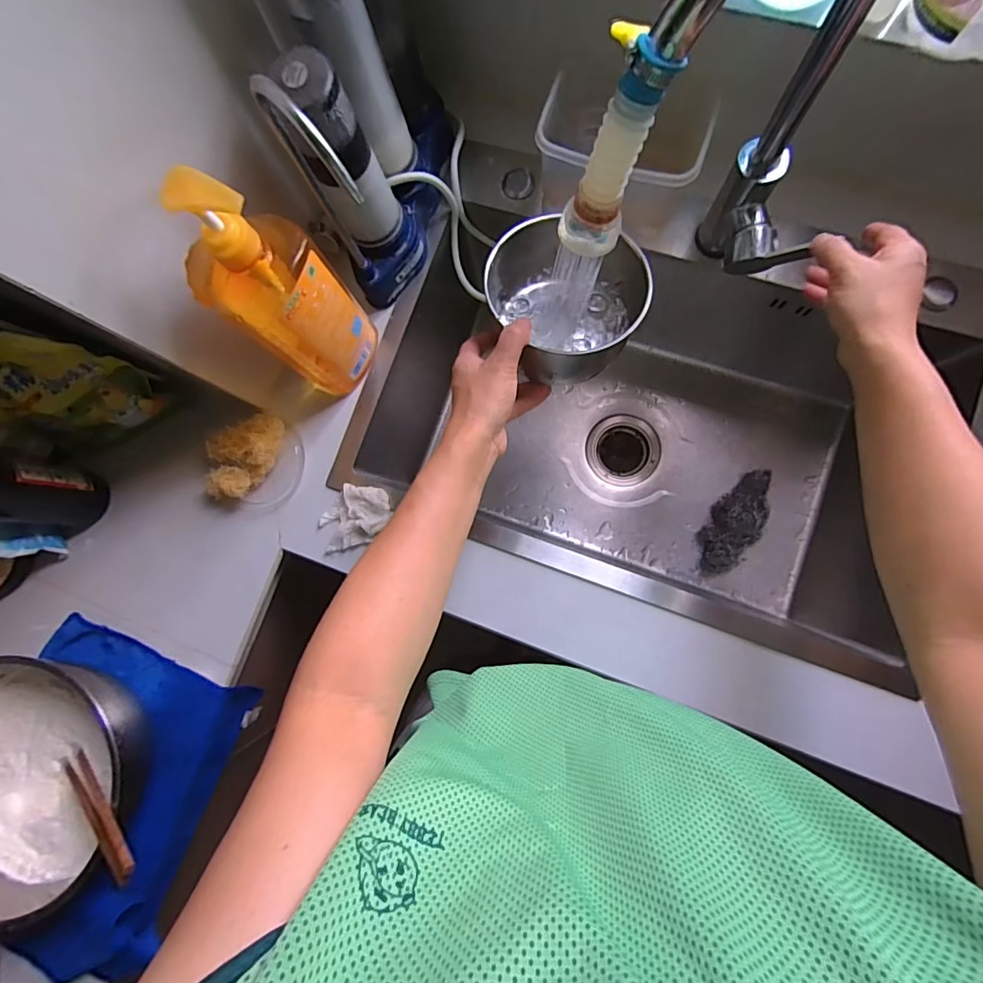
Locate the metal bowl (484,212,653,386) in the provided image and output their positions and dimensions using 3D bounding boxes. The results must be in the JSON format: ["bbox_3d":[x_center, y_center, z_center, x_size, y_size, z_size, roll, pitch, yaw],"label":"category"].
[{"bbox_3d":[0.066,-0.178,0.441,0.141,0.060,0.145,-1,84,6],"label":"metal bowl"}]

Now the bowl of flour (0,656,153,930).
[{"bbox_3d":[-0.467,0.283,0.495,0.214,0.110,0.226,-1,84,6],"label":"bowl of flour"}]

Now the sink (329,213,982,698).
[{"bbox_3d":[0.194,-0.086,0.633,0.636,0.242,0.423,18,86,7],"label":"sink"}]

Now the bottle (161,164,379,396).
[{"bbox_3d":[-0.185,-0.175,0.433,0.078,0.257,0.097,40,89,8],"label":"bottle"}]

